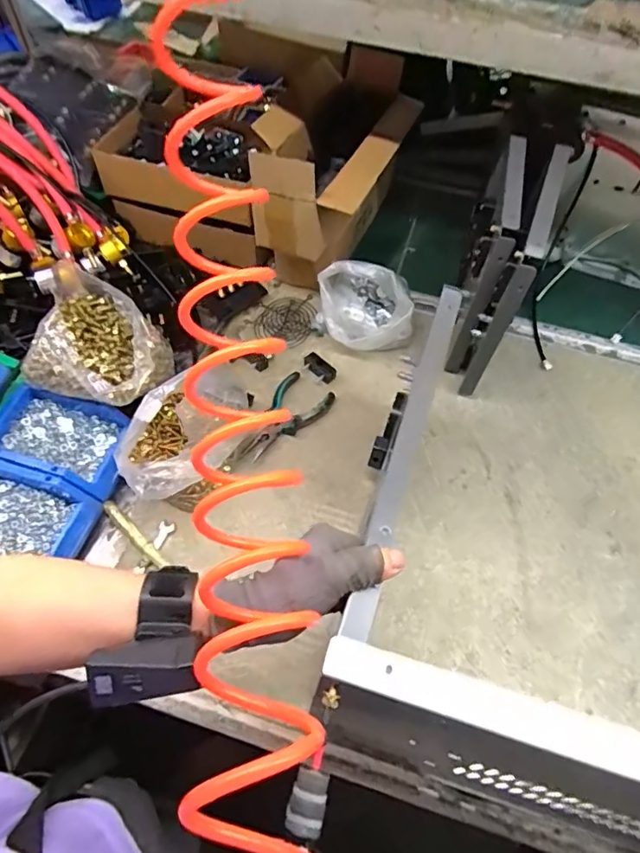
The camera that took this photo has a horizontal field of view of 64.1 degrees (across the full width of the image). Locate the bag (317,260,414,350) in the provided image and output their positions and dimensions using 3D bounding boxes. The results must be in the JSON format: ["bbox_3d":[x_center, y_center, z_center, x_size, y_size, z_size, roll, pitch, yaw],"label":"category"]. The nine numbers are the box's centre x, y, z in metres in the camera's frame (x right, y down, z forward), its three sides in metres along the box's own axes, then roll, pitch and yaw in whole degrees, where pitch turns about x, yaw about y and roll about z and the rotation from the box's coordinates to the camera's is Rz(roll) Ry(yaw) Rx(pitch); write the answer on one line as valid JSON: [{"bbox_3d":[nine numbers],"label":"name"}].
[{"bbox_3d":[0.071,-0.184,0.765,0.132,0.106,0.119,-14,62,-11],"label":"bag"}]

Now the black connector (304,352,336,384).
[{"bbox_3d":[-0.001,-0.087,0.752,0.050,0.027,0.020,36,64,16],"label":"black connector"}]

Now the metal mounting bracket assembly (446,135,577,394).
[{"bbox_3d":[0.238,-0.221,0.712,0.076,0.253,0.268,20,61,8],"label":"metal mounting bracket assembly"}]

